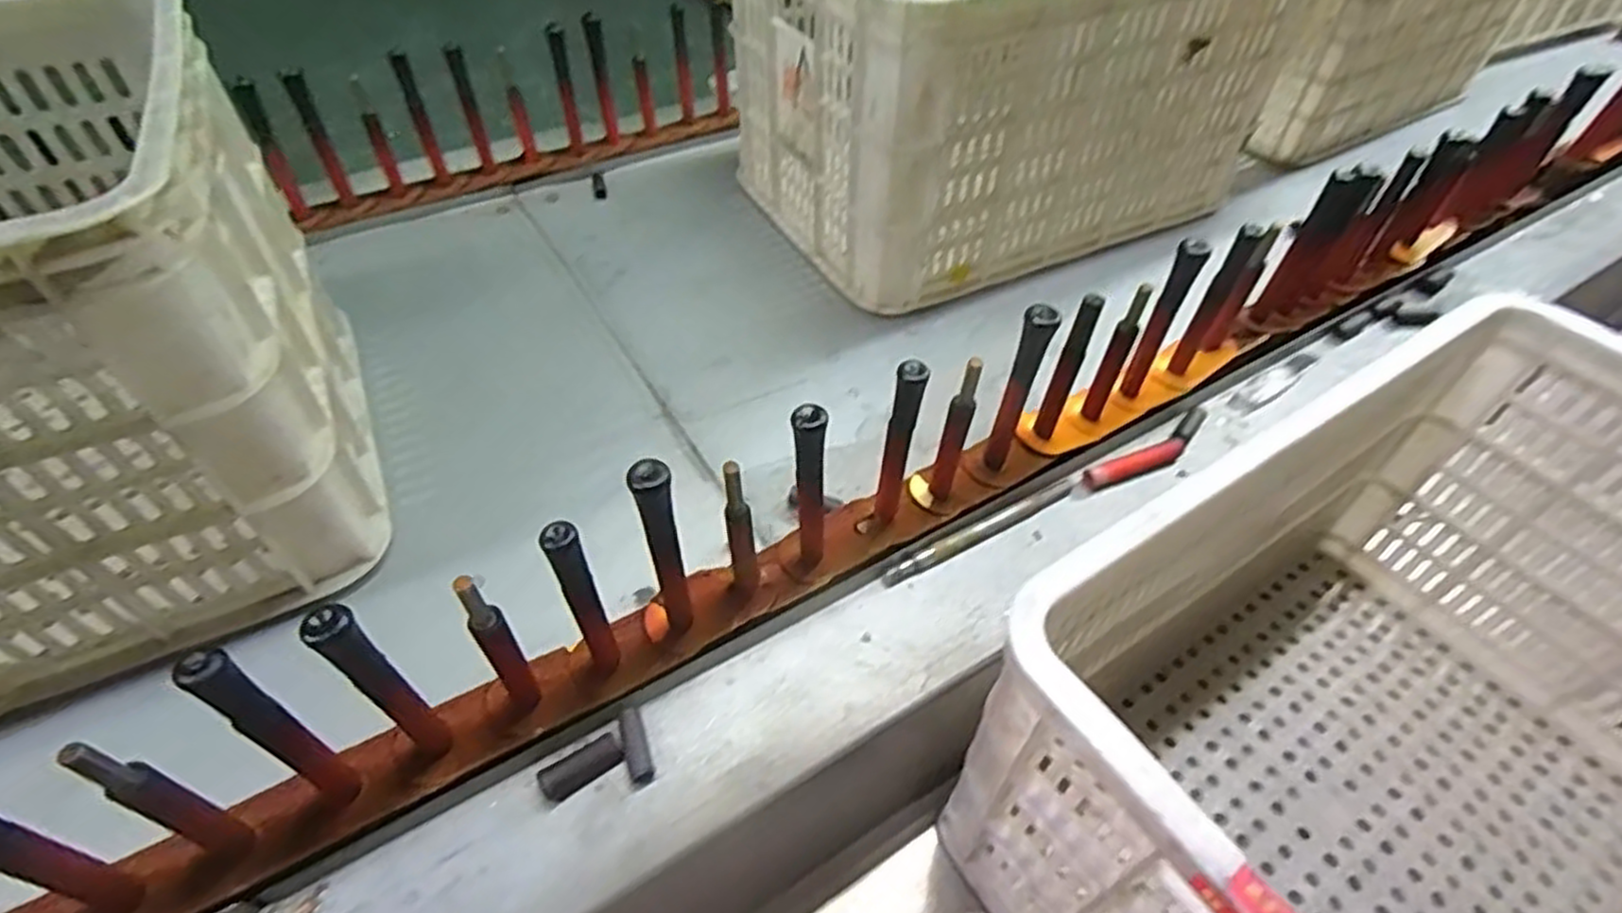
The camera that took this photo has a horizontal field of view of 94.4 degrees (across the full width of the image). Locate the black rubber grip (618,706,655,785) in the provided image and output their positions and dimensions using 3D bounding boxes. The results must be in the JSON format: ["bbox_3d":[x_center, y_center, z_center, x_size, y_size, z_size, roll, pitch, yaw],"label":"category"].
[{"bbox_3d":[-0.103,0.170,0.443,0.014,0.016,0.043,-17,48,-15],"label":"black rubber grip"}]

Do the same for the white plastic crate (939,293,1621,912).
[{"bbox_3d":[0.402,0.188,0.484,0.525,0.317,0.348,-25,53,-22],"label":"white plastic crate"}]

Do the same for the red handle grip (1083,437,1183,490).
[{"bbox_3d":[0.261,0.006,0.603,0.090,0.014,0.019,-16,48,-14],"label":"red handle grip"}]

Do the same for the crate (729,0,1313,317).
[{"bbox_3d":[0.206,-0.422,0.819,0.518,0.283,0.348,-23,50,-20],"label":"crate"}]

